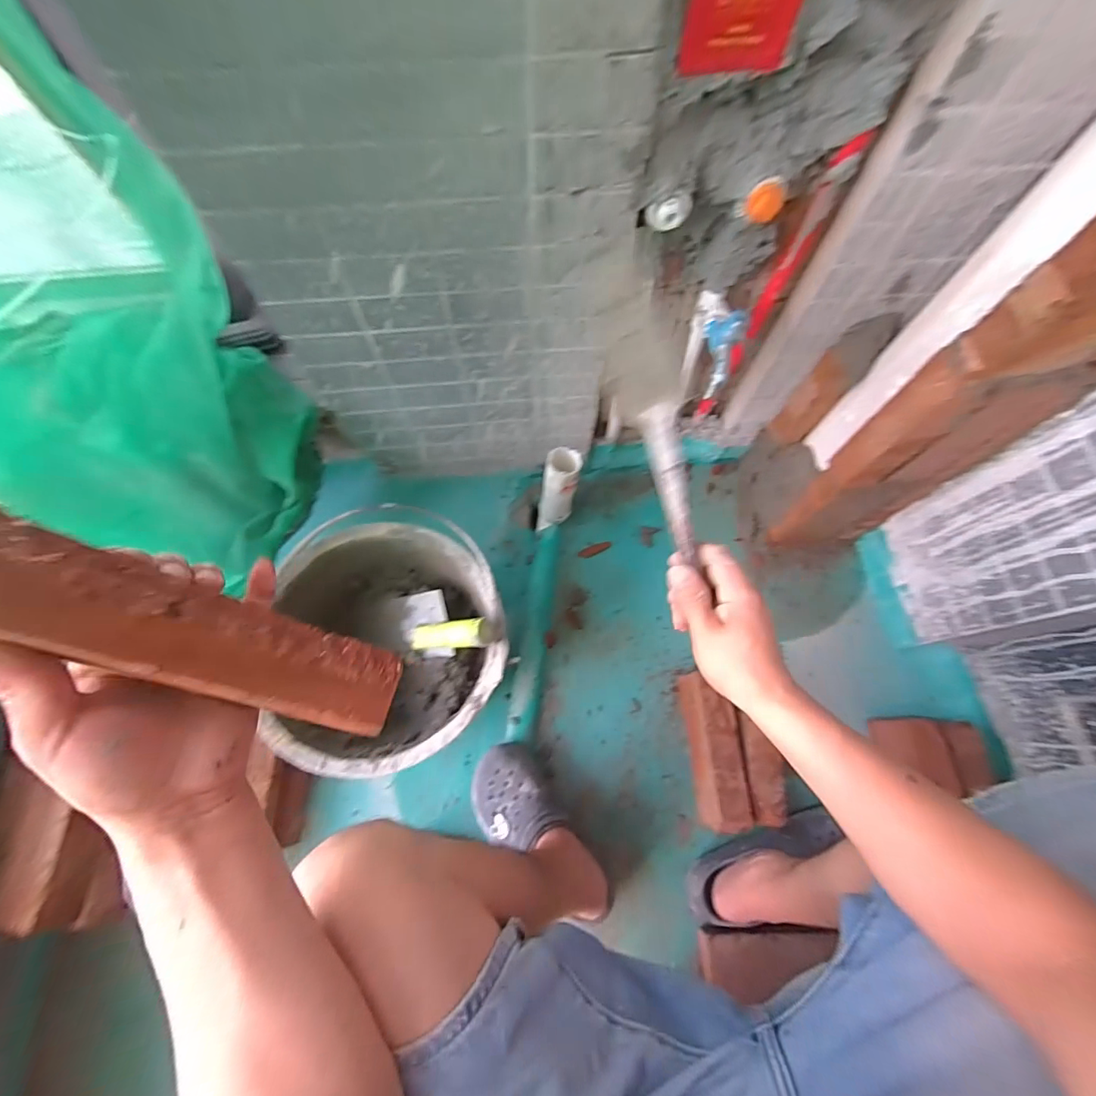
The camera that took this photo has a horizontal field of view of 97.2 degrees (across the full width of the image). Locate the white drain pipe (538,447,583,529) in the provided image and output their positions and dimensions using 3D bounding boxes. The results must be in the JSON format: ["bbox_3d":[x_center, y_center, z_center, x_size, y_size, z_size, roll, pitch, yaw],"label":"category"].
[{"bbox_3d":[0.017,-0.096,0.844,0.065,0.209,0.055,9,70,2],"label":"white drain pipe"}]

